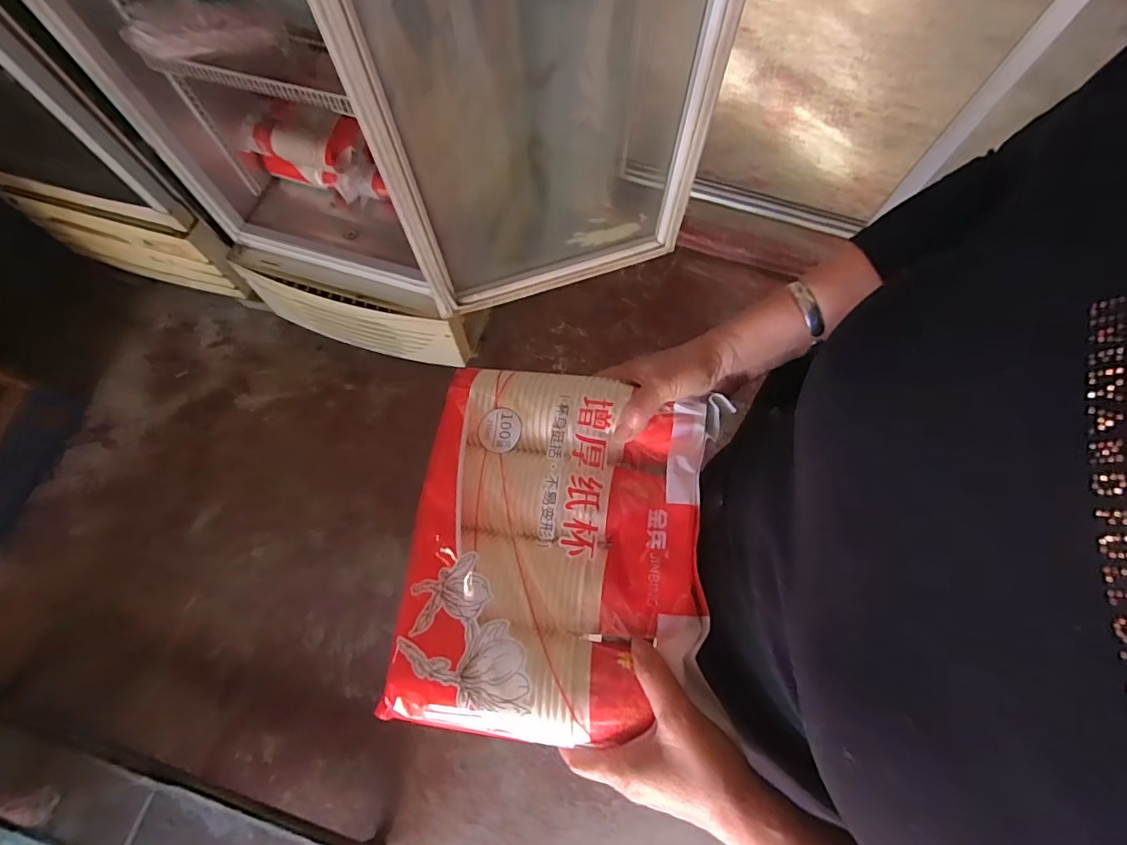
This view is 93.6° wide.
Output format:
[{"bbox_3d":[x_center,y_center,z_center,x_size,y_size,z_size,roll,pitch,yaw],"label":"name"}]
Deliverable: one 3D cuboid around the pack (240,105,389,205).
[{"bbox_3d":[-0.530,-0.584,1.139,0.278,0.139,0.121,12,73,3],"label":"pack"}]

